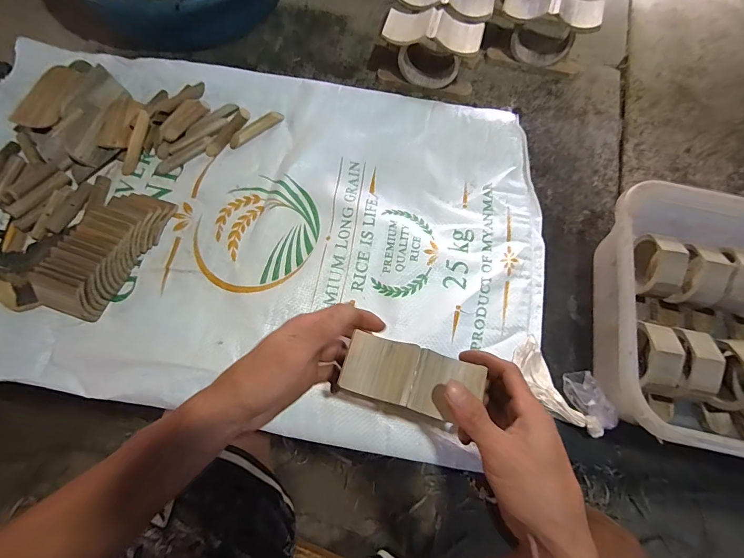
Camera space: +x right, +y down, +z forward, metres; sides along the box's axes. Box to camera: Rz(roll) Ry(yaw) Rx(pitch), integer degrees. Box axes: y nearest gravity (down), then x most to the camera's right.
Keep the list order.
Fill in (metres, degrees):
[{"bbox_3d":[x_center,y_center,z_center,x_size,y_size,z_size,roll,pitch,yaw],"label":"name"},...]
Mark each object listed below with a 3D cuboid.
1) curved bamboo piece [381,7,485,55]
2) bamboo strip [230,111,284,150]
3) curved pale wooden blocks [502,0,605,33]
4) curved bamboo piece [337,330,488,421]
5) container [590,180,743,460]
[{"bbox_3d":[0.075,-0.304,0.467,0.117,0.017,0.047,17,75,1],"label":"curved bamboo piece"},{"bbox_3d":[-0.153,-0.198,0.505,0.079,0.005,0.017,-38,75,-14],"label":"bamboo strip"},{"bbox_3d":[0.228,-0.343,0.482,0.118,0.019,0.046,21,75,3],"label":"curved pale wooden blocks"},{"bbox_3d":[0.035,0.081,0.322,0.116,0.011,0.055,10,70,6],"label":"curved bamboo piece"},{"bbox_3d":[0.402,0.060,0.380,0.350,0.092,0.244,12,70,3],"label":"container"}]

